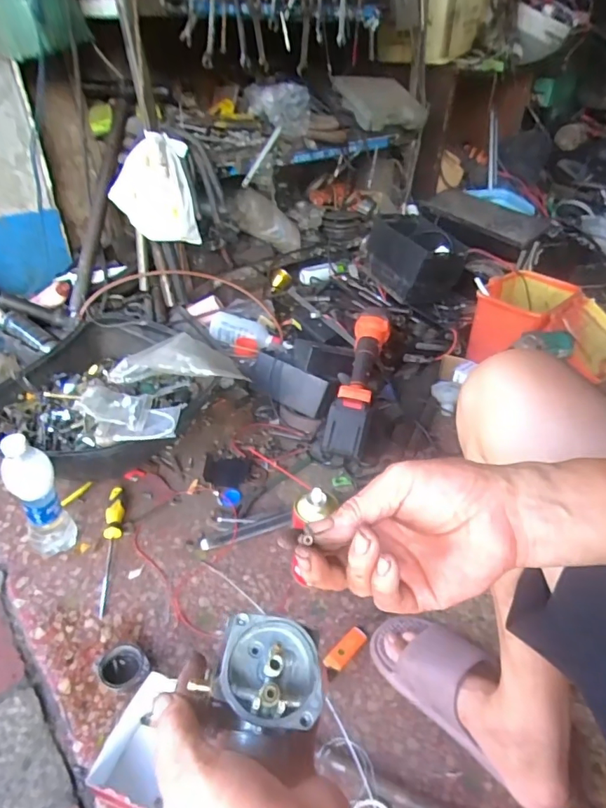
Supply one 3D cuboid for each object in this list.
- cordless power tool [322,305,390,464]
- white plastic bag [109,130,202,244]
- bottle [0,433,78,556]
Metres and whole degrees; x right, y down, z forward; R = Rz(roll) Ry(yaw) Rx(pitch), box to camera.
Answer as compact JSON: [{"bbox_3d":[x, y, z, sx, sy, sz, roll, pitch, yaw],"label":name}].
[{"bbox_3d":[0.111,-0.051,0.939,0.078,0.121,0.315,10,39,11],"label":"cordless power tool"},{"bbox_3d":[-0.336,-0.469,1.060,0.186,0.200,0.076,-6,38,-9],"label":"white plastic bag"},{"bbox_3d":[-0.406,0.141,0.727,0.067,0.219,0.072,31,49,33],"label":"bottle"}]

